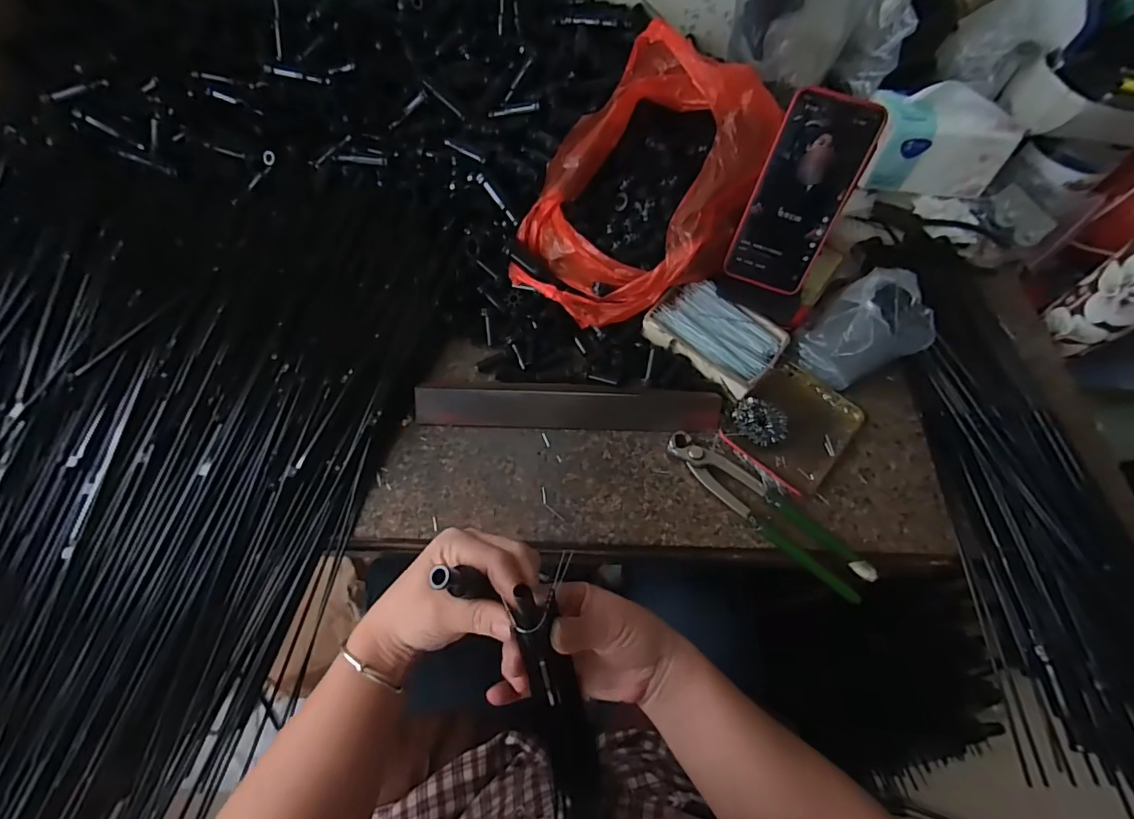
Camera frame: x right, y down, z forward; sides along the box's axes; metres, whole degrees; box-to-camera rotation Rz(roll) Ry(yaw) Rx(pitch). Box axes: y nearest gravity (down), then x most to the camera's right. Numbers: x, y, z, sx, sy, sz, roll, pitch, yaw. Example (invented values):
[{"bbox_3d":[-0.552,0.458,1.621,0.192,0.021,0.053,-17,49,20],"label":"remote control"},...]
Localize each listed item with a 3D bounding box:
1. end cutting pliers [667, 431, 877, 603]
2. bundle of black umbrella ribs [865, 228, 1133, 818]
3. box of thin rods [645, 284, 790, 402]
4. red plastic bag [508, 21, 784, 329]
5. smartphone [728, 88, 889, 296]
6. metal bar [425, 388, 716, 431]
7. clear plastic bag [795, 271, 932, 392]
[{"bbox_3d":[0.175,0.085,0.441,0.195,0.016,0.044,40,68,16],"label":"end cutting pliers"},{"bbox_3d":[0.431,0.031,0.472,0.182,0.038,0.564,3,63,-1],"label":"bundle of black umbrella ribs"},{"bbox_3d":[0.146,-0.076,0.501,0.123,0.020,0.081,37,67,14],"label":"box of thin rods"},{"bbox_3d":[0.081,-0.222,0.487,0.185,0.144,0.258,31,66,12],"label":"red plastic bag"},{"bbox_3d":[0.208,-0.189,0.450,0.078,0.161,0.010,21,32,7],"label":"smartphone"},{"bbox_3d":[0.003,-0.001,0.469,0.279,0.025,0.031,1,63,-3],"label":"metal bar"},{"bbox_3d":[0.299,-0.083,0.492,0.121,0.068,0.088,-29,68,-16],"label":"clear plastic bag"}]

